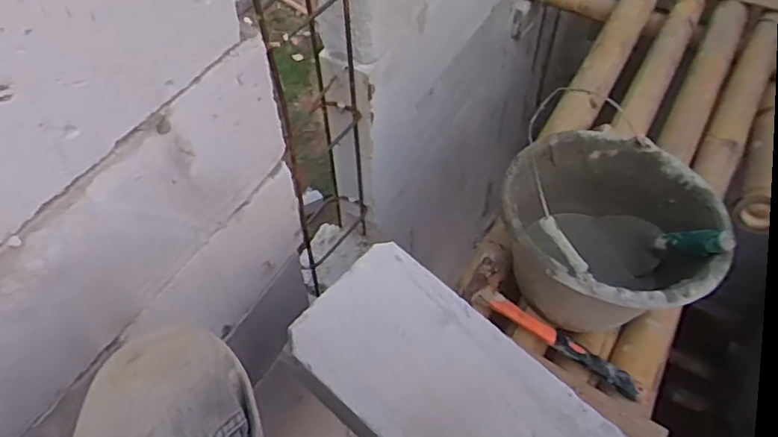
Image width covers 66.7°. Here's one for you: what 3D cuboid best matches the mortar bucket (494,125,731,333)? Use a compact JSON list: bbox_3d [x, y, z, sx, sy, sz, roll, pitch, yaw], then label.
[{"bbox_3d":[0.282,0.041,0.804,0.277,0.211,0.241,32,60,23],"label":"mortar bucket"}]

